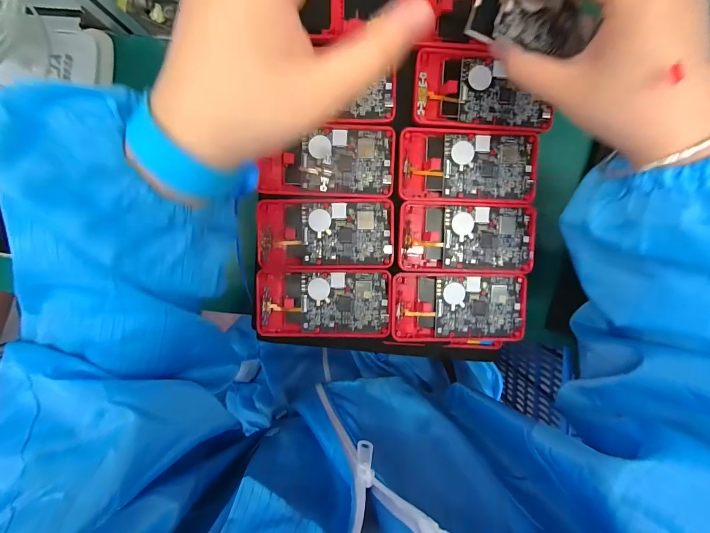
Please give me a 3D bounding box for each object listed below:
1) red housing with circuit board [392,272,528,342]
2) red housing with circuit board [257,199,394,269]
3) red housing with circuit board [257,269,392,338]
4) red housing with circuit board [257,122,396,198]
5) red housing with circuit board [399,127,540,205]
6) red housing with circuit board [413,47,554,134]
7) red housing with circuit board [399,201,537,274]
[{"bbox_3d":[0.094,0.038,0.299,0.119,0.019,0.064,2,95,4],"label":"red housing with circuit board"},{"bbox_3d":[-0.026,-0.029,0.294,0.119,0.009,0.060,0,95,4],"label":"red housing with circuit board"},{"bbox_3d":[-0.028,0.034,0.299,0.119,0.009,0.061,1,95,4],"label":"red housing with circuit board"},{"bbox_3d":[-0.024,-0.094,0.291,0.116,0.011,0.061,2,95,4],"label":"red housing with circuit board"},{"bbox_3d":[0.100,-0.087,0.288,0.119,0.016,0.061,2,95,4],"label":"red housing with circuit board"},{"bbox_3d":[0.111,-0.150,0.285,0.118,0.013,0.062,4,95,3],"label":"red housing with circuit board"},{"bbox_3d":[0.100,-0.025,0.294,0.119,0.016,0.060,2,95,4],"label":"red housing with circuit board"}]

